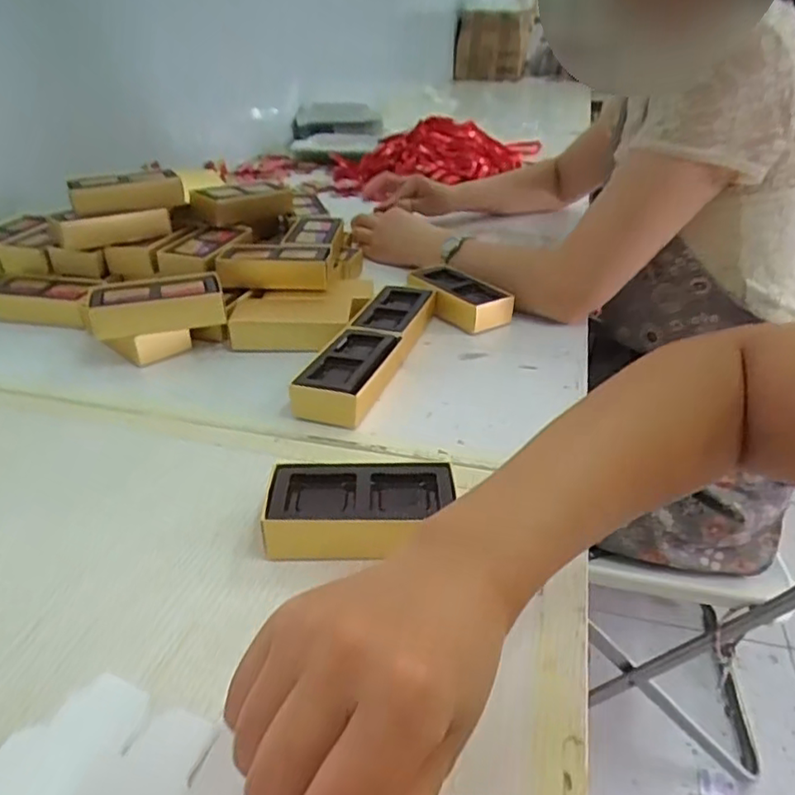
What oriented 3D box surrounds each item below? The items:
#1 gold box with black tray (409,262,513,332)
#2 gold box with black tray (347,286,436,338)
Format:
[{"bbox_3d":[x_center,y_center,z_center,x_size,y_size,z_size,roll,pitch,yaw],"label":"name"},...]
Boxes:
[{"bbox_3d":[0.065,-0.104,0.670,0.058,0.034,0.116,-24,40,-35],"label":"gold box with black tray"},{"bbox_3d":[-0.005,-0.079,0.628,0.065,0.036,0.119,9,32,14],"label":"gold box with black tray"}]

